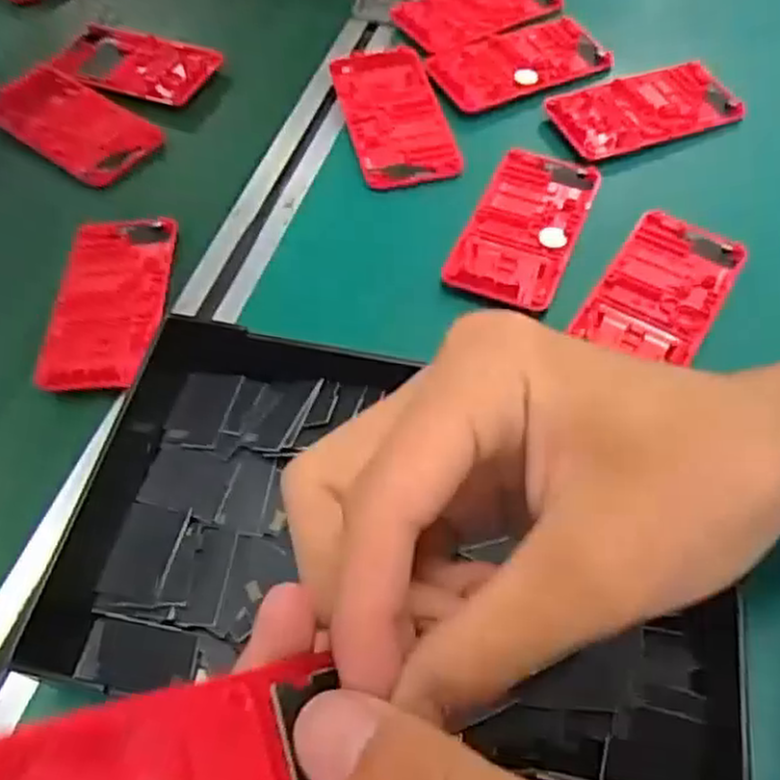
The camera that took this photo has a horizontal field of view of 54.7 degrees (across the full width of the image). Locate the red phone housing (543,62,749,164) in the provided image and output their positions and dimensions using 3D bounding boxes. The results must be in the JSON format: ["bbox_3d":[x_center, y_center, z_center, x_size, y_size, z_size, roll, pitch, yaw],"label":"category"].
[{"bbox_3d":[0.164,-0.183,0.489,0.116,0.012,0.058,-18,58,-8],"label":"red phone housing"}]

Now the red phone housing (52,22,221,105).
[{"bbox_3d":[-0.186,-0.234,0.534,0.125,0.008,0.059,18,60,15],"label":"red phone housing"}]

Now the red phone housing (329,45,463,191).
[{"bbox_3d":[0.002,-0.181,0.490,0.063,0.008,0.118,-15,57,-6],"label":"red phone housing"}]

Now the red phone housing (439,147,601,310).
[{"bbox_3d":[0.079,-0.097,0.435,0.060,0.009,0.117,18,60,15],"label":"red phone housing"}]

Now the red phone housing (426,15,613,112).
[{"bbox_3d":[0.087,-0.228,0.519,0.121,0.013,0.066,-26,59,-13],"label":"red phone housing"}]

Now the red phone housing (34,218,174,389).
[{"bbox_3d":[-0.155,-0.051,0.419,0.062,0.015,0.119,-4,57,1],"label":"red phone housing"}]

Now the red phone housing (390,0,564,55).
[{"bbox_3d":[0.067,-0.284,0.553,0.124,0.008,0.060,-28,60,-14],"label":"red phone housing"}]

